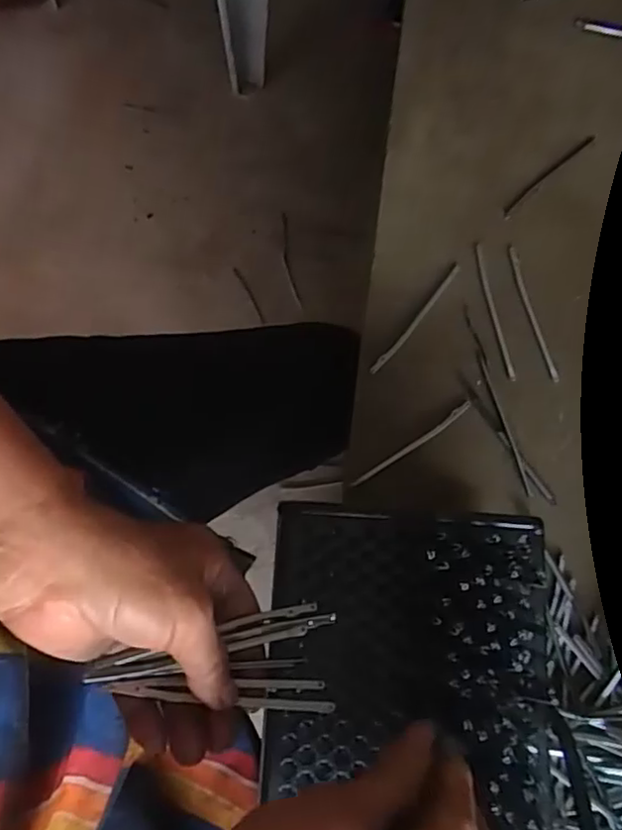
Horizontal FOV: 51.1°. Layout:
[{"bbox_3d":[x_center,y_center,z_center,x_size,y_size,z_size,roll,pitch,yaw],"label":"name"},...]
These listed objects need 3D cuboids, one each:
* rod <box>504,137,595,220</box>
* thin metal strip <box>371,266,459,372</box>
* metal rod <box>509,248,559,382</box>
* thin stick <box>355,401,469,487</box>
[{"bbox_3d":[0.188,-0.189,0.516,0.111,0.008,0.008,-43,84,-11],"label":"rod"},{"bbox_3d":[0.078,-0.071,0.477,0.007,0.004,0.107,38,78,9],"label":"thin metal strip"},{"bbox_3d":[0.165,-0.075,0.483,0.008,0.008,0.105,-14,76,-4],"label":"metal rod"},{"bbox_3d":[0.072,0.021,0.460,0.103,0.005,0.007,-34,82,-10],"label":"thin stick"}]

